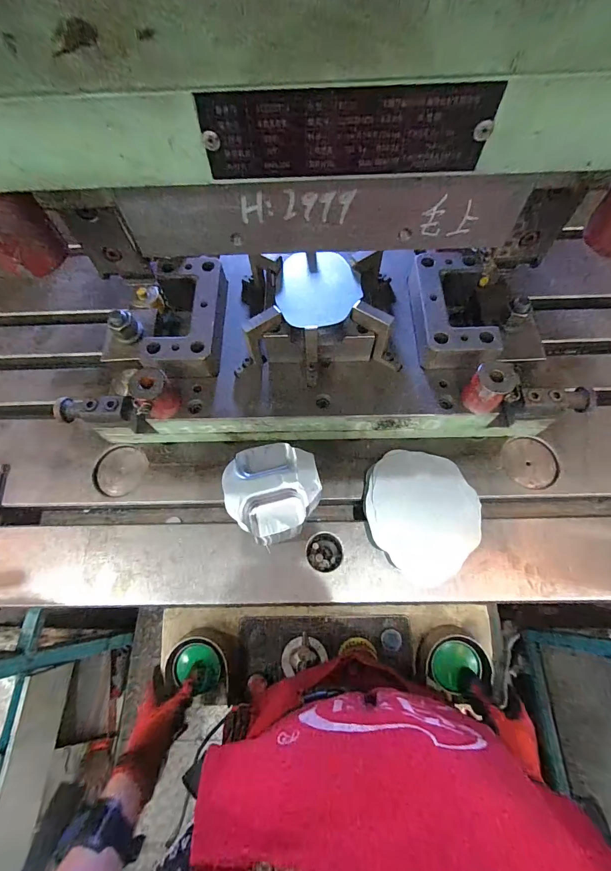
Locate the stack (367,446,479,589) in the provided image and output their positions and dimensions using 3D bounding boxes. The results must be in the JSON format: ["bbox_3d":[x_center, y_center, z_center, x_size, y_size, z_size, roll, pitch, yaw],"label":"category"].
[{"bbox_3d":[0.166,0.109,0.530,0.159,0.042,0.176,-41,71,-14],"label":"stack"}]

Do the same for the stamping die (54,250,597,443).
[{"bbox_3d":[0.025,-0.153,0.572,0.723,0.165,0.294,-1,67,2],"label":"stamping die"}]

